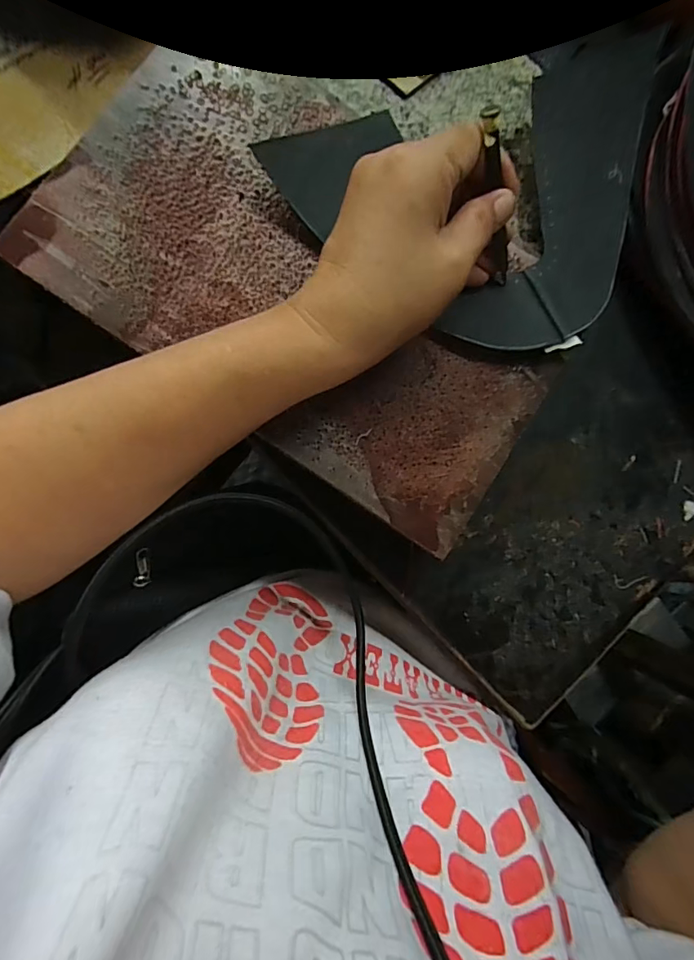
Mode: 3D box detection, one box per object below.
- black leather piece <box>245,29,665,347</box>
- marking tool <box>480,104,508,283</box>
[{"bbox_3d":[0.094,-0.149,0.274,0.239,0.017,0.146,-25,93,-12],"label":"black leather piece"},{"bbox_3d":[0.074,-0.136,0.240,0.012,0.086,0.008,-41,55,-7],"label":"marking tool"}]

